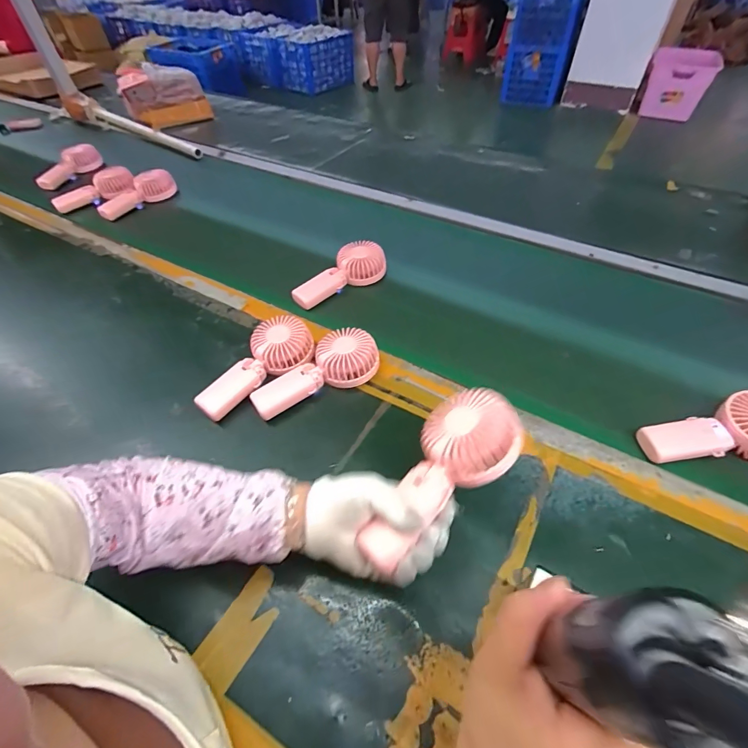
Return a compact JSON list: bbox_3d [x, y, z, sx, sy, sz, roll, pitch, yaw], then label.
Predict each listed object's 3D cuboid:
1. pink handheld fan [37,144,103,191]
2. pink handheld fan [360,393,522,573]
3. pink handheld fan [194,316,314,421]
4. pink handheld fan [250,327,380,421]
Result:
[{"bbox_3d":[-0.775,-0.529,0.994,0.163,0.047,0.080,-38,61,-7],"label":"pink handheld fan"},{"bbox_3d":[0.057,0.089,0.350,0.081,0.030,0.180,39,83,26],"label":"pink handheld fan"},{"bbox_3d":[-0.170,-0.014,0.553,0.180,0.051,0.078,-35,57,-25],"label":"pink handheld fan"},{"bbox_3d":[-0.083,-0.003,0.547,0.181,0.055,0.081,-19,52,-14],"label":"pink handheld fan"}]

